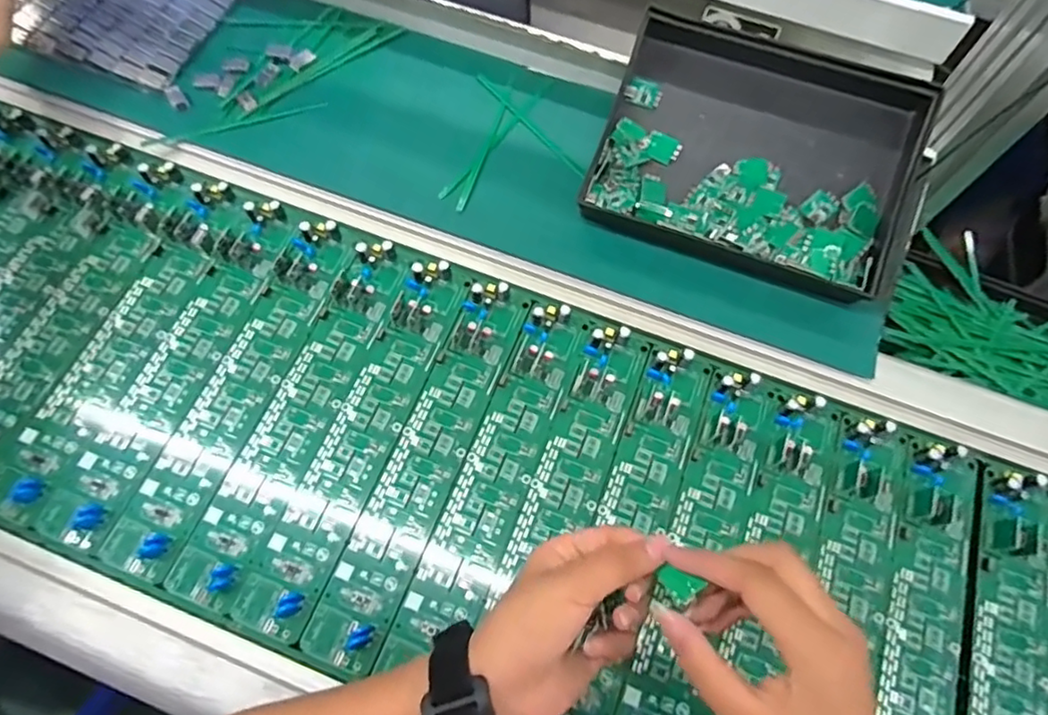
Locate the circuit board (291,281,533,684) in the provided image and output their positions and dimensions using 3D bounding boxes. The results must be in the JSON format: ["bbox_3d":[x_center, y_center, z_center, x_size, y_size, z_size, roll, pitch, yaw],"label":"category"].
[{"bbox_3d":[-0.067,0.069,0.419,0.050,0.011,0.276,20,68,6],"label":"circuit board"}]

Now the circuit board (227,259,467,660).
[{"bbox_3d":[-0.111,0.050,0.425,0.047,0.015,0.275,20,68,7],"label":"circuit board"}]

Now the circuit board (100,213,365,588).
[{"bbox_3d":[-0.202,0.015,0.435,0.050,0.013,0.275,20,69,7],"label":"circuit board"}]

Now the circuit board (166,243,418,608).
[{"bbox_3d":[-0.157,0.034,0.429,0.049,0.016,0.271,20,68,6],"label":"circuit board"}]

